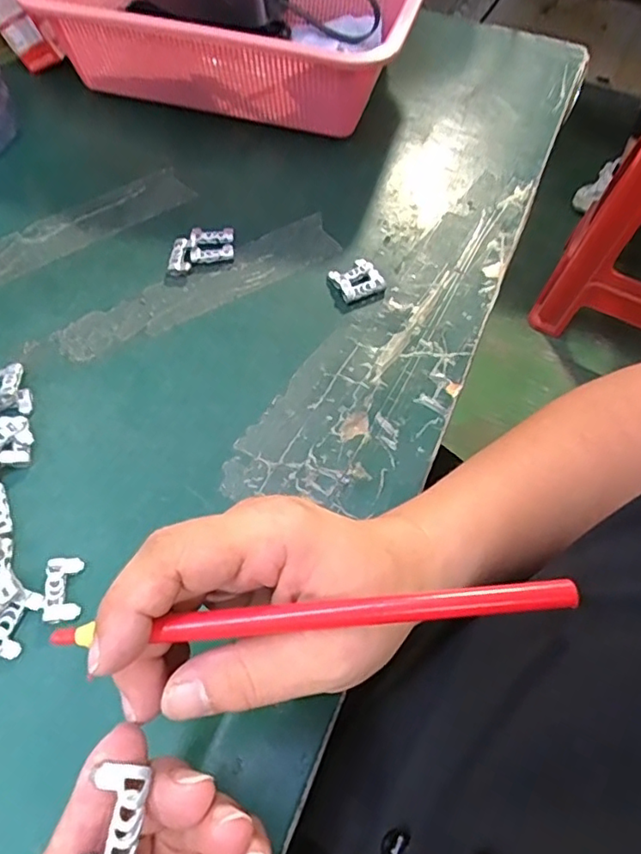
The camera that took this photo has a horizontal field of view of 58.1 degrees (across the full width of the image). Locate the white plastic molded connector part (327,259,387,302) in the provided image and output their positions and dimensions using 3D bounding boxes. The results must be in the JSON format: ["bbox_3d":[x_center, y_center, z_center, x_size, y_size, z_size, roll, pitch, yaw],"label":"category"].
[{"bbox_3d":[0.025,-0.100,0.394,0.029,0.008,0.030,-24,62,-17],"label":"white plastic molded connector part"}]

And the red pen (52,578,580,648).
[{"bbox_3d":[0.001,0.060,0.183,0.162,0.005,0.009,-4,58,-3],"label":"red pen"}]

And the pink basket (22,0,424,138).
[{"bbox_3d":[-0.060,-0.350,0.496,0.283,0.090,0.219,17,59,7],"label":"pink basket"}]

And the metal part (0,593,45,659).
[{"bbox_3d":[-0.142,0.091,0.269,0.016,0.004,0.029,19,59,9],"label":"metal part"}]

